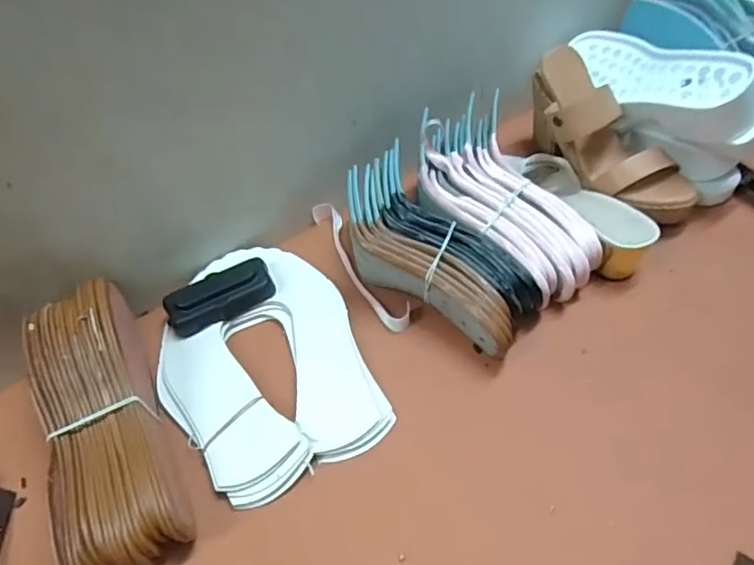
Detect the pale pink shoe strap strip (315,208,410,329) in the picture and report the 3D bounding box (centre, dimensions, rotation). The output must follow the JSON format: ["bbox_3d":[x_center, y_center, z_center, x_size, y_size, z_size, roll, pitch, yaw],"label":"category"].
[{"bbox_3d":[-0.021,-0.023,0.588,0.031,0.014,0.193,-27,54,-16],"label":"pale pink shoe strap strip"}]

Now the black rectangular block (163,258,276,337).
[{"bbox_3d":[-0.160,0.012,0.554,0.107,0.026,0.049,-28,54,-17],"label":"black rectangular block"}]

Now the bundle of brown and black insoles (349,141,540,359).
[{"bbox_3d":[0.050,-0.024,0.541,0.110,0.082,0.228,-37,57,-23],"label":"bundle of brown and black insoles"}]

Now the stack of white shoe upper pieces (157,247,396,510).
[{"bbox_3d":[-0.112,0.069,0.521,0.179,0.011,0.252,-23,56,-14],"label":"stack of white shoe upper pieces"}]

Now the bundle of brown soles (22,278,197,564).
[{"bbox_3d":[-0.225,0.119,0.453,0.086,0.081,0.245,-20,54,-14],"label":"bundle of brown soles"}]

